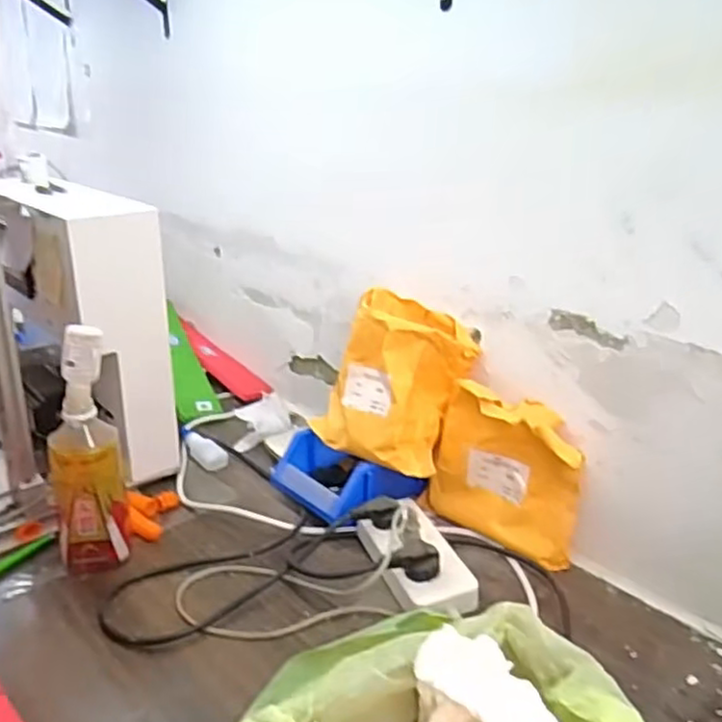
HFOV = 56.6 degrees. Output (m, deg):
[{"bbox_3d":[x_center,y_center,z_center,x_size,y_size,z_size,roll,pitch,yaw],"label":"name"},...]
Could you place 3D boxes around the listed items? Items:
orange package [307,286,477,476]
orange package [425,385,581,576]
[{"bbox_3d":[0.037,0.024,0.786,0.163,0.193,0.074,21,7,31],"label":"orange package"},{"bbox_3d":[0.159,0.119,0.736,0.172,0.159,0.047,21,29,40],"label":"orange package"}]

